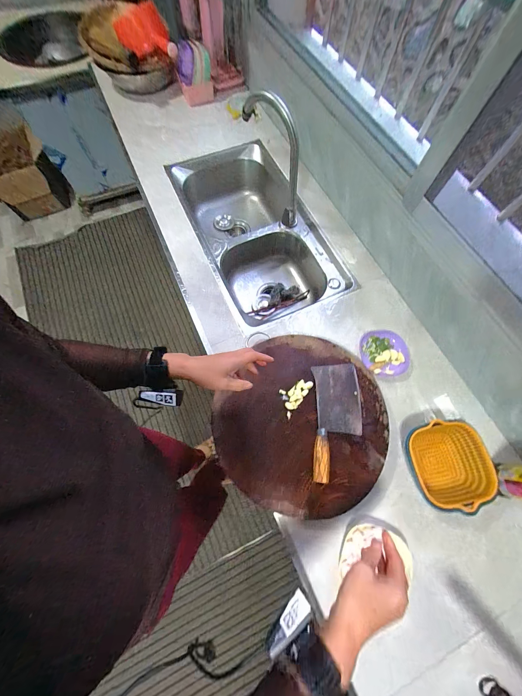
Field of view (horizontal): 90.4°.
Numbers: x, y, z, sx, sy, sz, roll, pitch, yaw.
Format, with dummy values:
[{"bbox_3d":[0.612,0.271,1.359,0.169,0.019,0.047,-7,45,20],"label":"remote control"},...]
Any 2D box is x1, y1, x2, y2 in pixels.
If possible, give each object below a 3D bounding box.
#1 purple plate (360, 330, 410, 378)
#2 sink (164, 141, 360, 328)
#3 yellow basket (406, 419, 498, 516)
[{"bbox_3d":[0.342,0.016,0.713,0.127,0.016,0.132,0,71,-1],"label":"purple plate"},{"bbox_3d":[-0.024,-0.429,0.986,0.412,0.212,0.831,-23,73,-9],"label":"sink"},{"bbox_3d":[0.420,0.261,0.589,0.166,0.076,0.178,0,71,-1],"label":"yellow basket"}]

